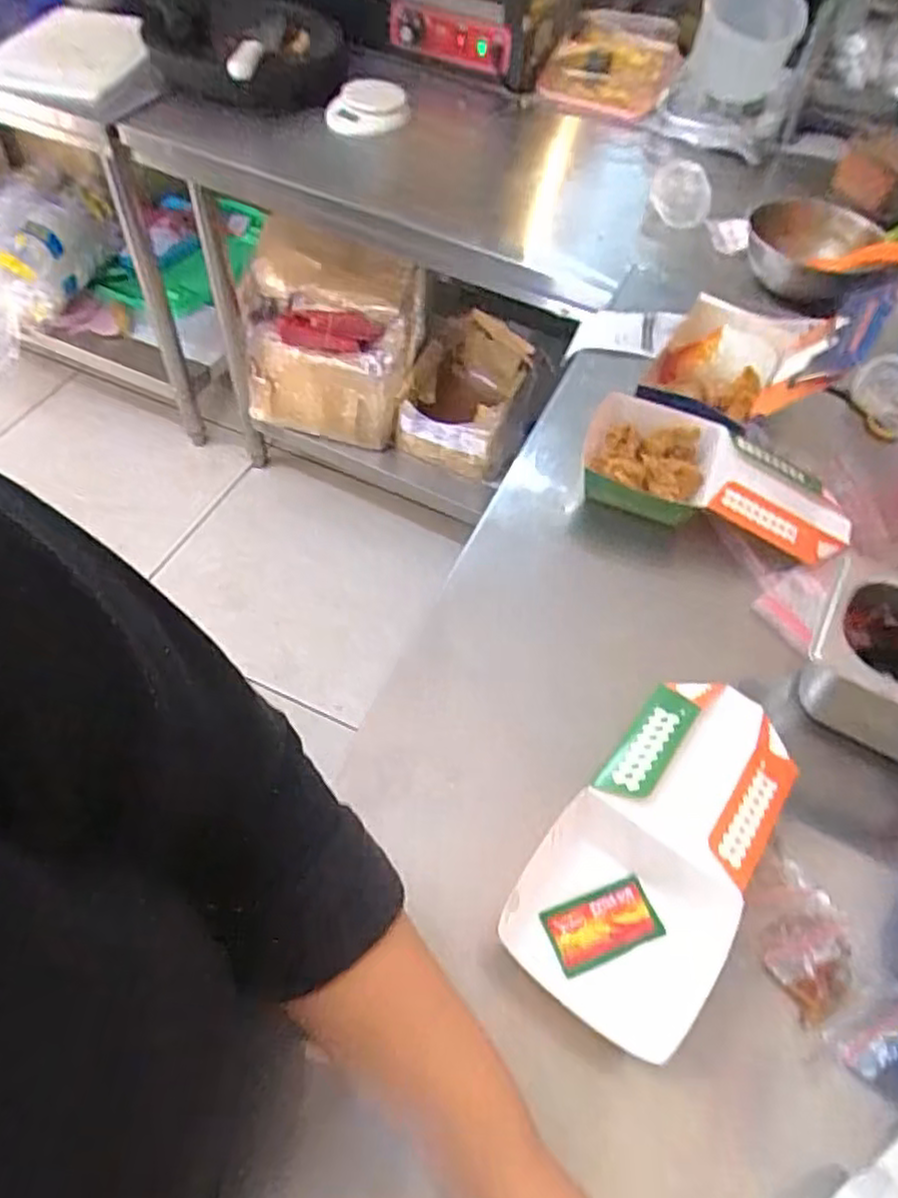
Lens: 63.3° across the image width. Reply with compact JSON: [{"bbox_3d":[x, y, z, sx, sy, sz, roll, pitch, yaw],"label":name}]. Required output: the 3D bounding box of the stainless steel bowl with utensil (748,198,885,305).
[{"bbox_3d":[0.486,-0.466,0.990,0.166,0.086,0.147,25,56,12],"label":"stainless steel bowl with utensil"}]

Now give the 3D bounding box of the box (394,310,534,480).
[{"bbox_3d":[0.042,-0.455,1.625,0.247,0.190,0.271,18,55,7],"label":"box"}]

